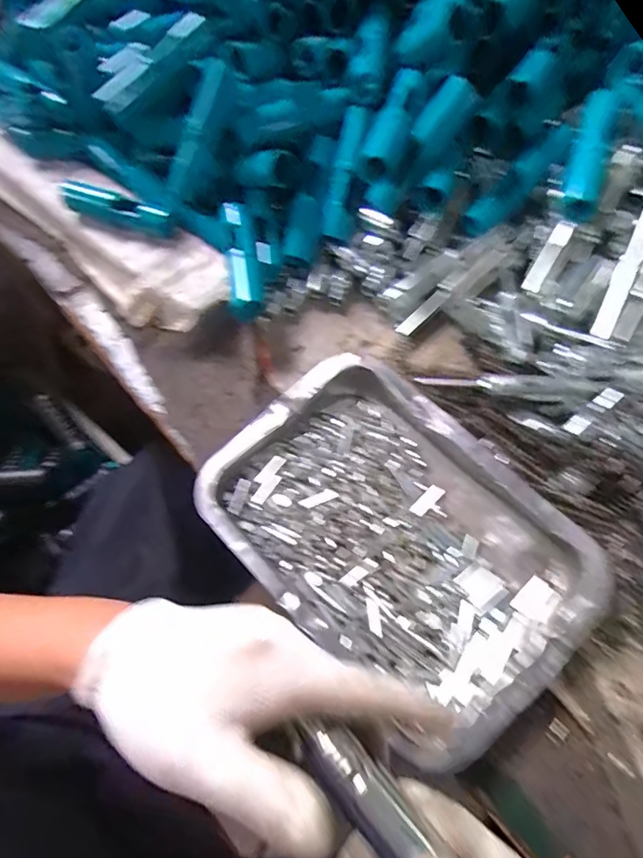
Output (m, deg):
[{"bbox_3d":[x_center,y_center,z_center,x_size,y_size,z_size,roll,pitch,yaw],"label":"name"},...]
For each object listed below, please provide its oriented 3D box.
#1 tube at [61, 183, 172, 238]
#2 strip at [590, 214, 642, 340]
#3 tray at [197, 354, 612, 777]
[{"bbox_3d":[-0.212,-0.227,0.496,0.119,0.031,0.022,16,63,13],"label":"tube"},{"bbox_3d":[0.270,-0.139,0.421,0.018,0.005,0.132,25,84,17],"label":"strip"},{"bbox_3d":[0.048,0.072,0.343,0.180,0.035,0.257,-40,65,-17],"label":"tray"}]

